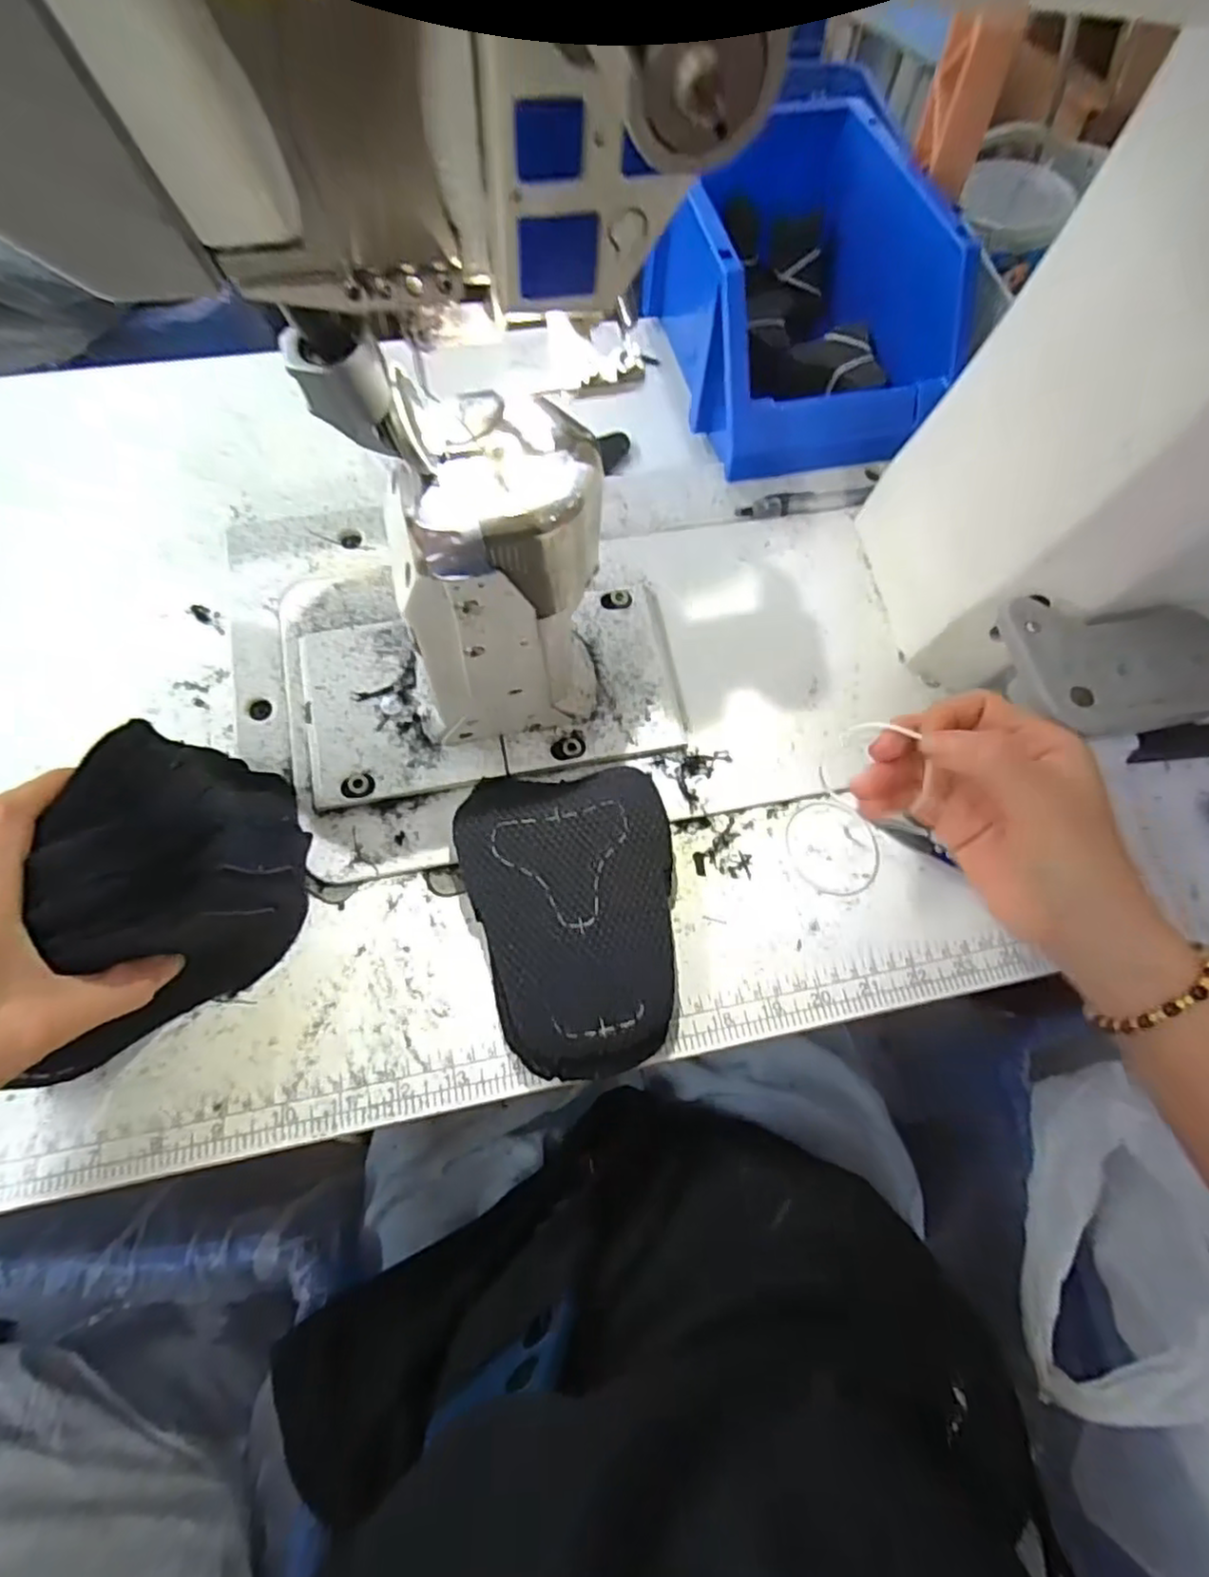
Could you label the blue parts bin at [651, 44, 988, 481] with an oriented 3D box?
[{"bbox_3d":[0.130,-0.346,0.466,0.157,0.111,0.263,-11,67,-6],"label":"blue parts bin"}]

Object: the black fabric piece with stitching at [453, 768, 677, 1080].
[{"bbox_3d":[-0.016,0.063,0.335,0.102,0.025,0.143,-3,67,-3],"label":"black fabric piece with stitching"}]

